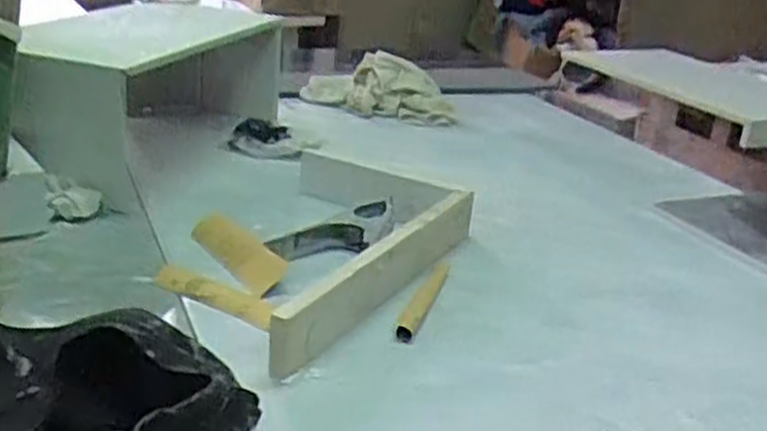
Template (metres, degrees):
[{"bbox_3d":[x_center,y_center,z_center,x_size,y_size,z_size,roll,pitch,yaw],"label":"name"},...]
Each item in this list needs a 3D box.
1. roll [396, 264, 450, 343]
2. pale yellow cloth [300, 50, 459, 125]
[{"bbox_3d":[0.035,0.074,0.686,0.015,0.019,0.134,11,23,17],"label":"roll"},{"bbox_3d":[-0.003,-0.193,1.203,0.230,0.091,0.073,5,22,2],"label":"pale yellow cloth"}]

